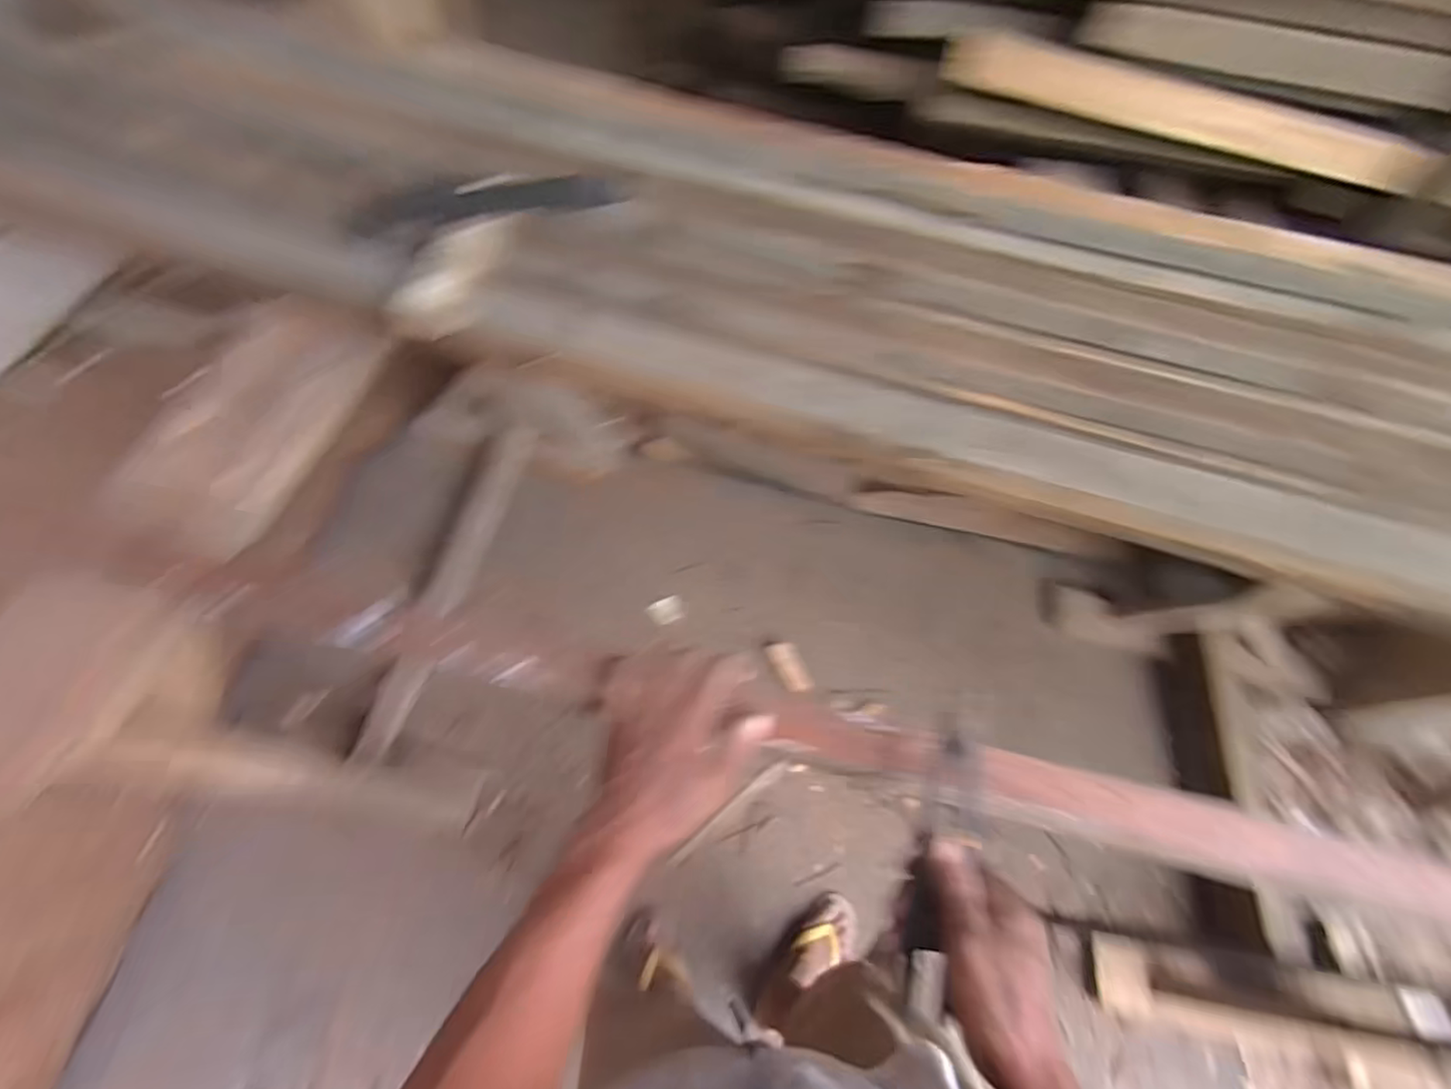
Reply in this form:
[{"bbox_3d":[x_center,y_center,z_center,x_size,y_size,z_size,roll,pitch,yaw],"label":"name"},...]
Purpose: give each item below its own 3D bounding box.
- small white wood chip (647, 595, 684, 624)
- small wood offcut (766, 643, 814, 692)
[{"bbox_3d":[-0.132,0.150,1.385,0.075,0.015,0.055,-21,96,-20],"label":"small white wood chip"},{"bbox_3d":[0.144,0.269,1.368,0.063,0.022,0.125,-20,65,-14],"label":"small wood offcut"}]

